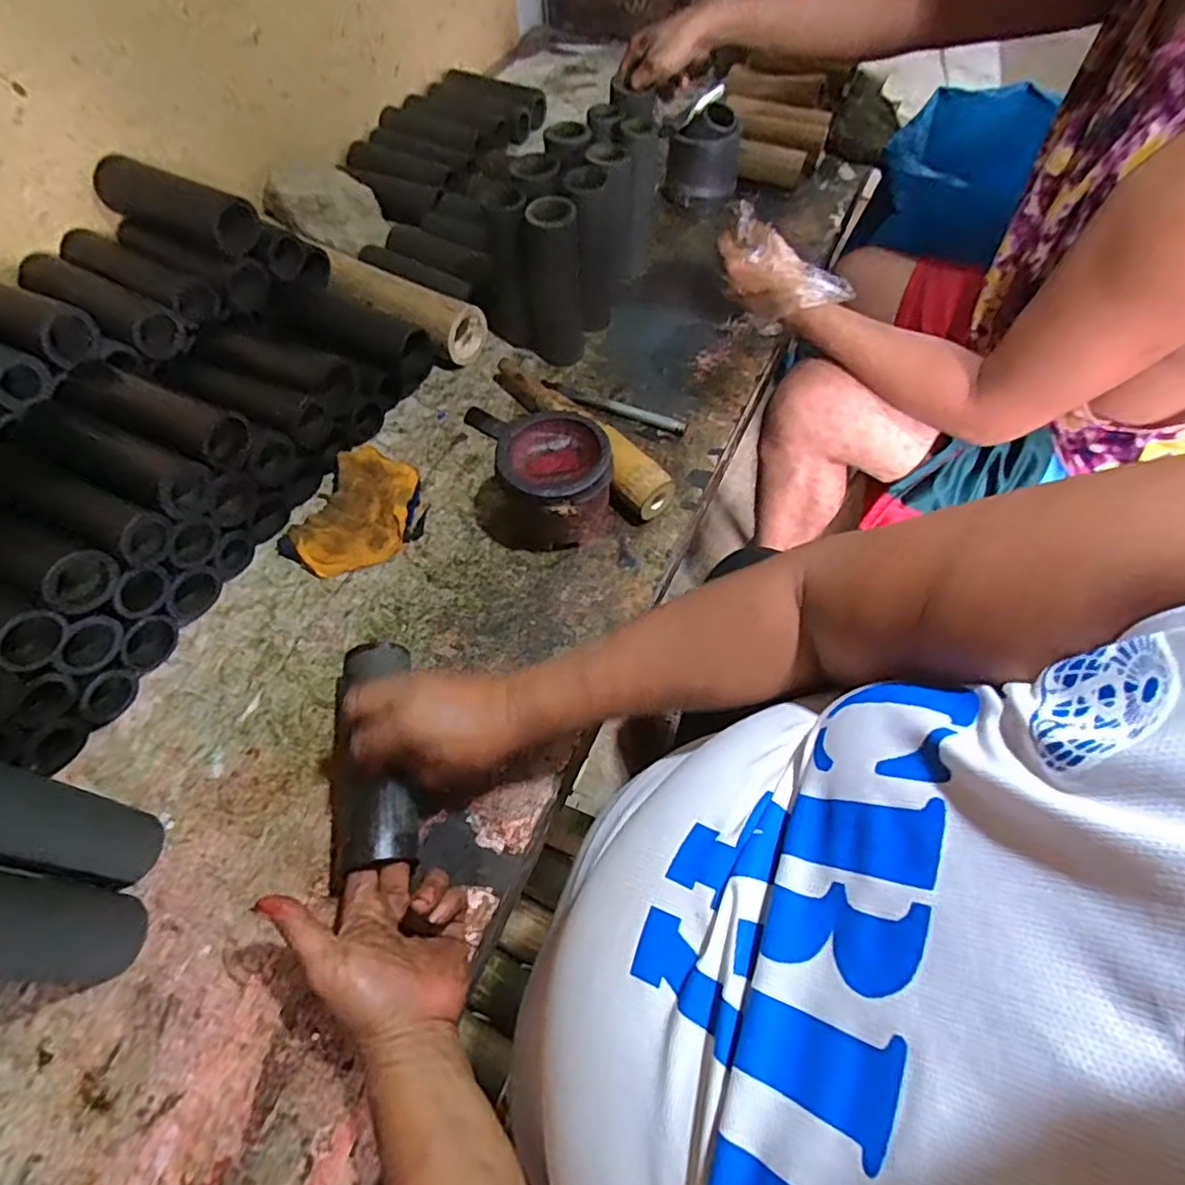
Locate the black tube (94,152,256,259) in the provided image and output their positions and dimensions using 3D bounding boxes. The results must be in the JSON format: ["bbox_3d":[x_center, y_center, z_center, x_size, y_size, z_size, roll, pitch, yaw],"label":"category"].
[{"bbox_3d":[-0.459,-0.426,0.705,0.200,0.057,0.066,22,61,15],"label":"black tube"}]

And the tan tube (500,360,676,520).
[{"bbox_3d":[-0.016,-0.185,0.718,0.054,0.048,0.286,-32,62,-17],"label":"tan tube"}]

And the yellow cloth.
[{"bbox_3d":[-0.249,-0.090,0.682,0.106,0.021,0.159,5,58,5],"label":"yellow cloth"}]

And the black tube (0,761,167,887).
[{"bbox_3d":[-0.369,0.159,0.435,0.057,0.186,0.054,5,58,5],"label":"black tube"}]

